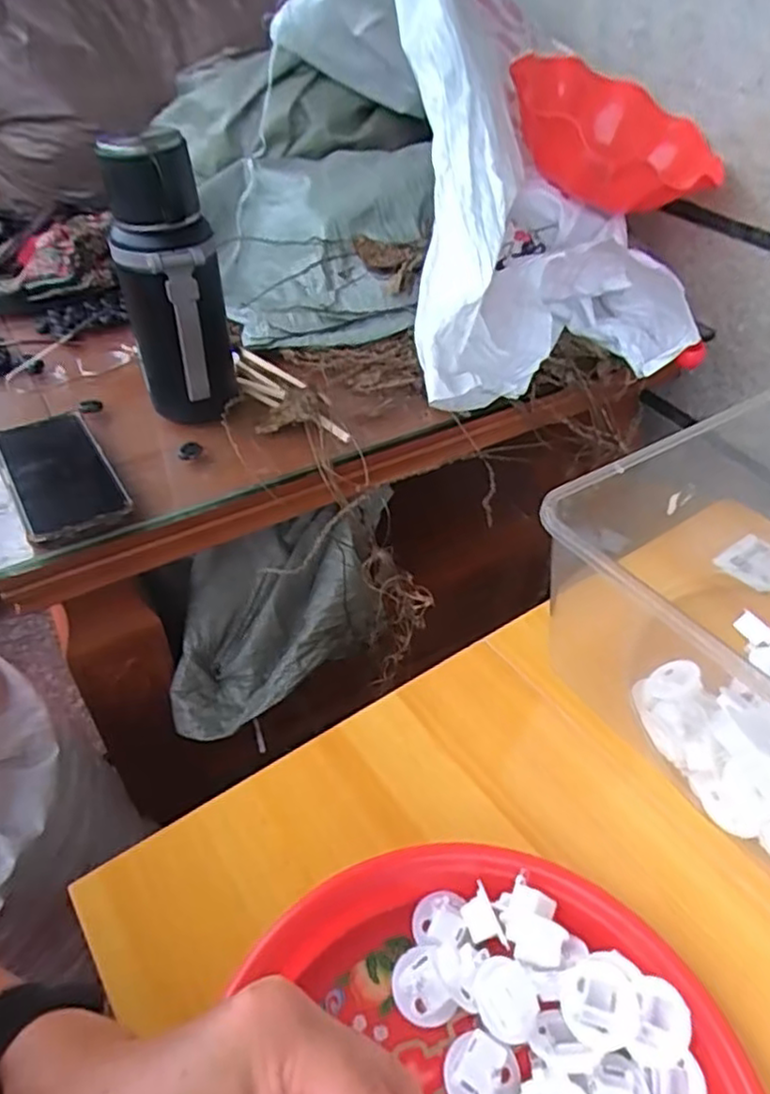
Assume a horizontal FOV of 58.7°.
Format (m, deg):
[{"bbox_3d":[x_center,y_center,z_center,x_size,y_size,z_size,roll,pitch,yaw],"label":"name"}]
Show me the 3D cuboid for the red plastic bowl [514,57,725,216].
[{"bbox_3d":[0.240,-0.431,0.737,0.232,0.085,0.232,9,54,-12],"label":"red plastic bowl"}]

